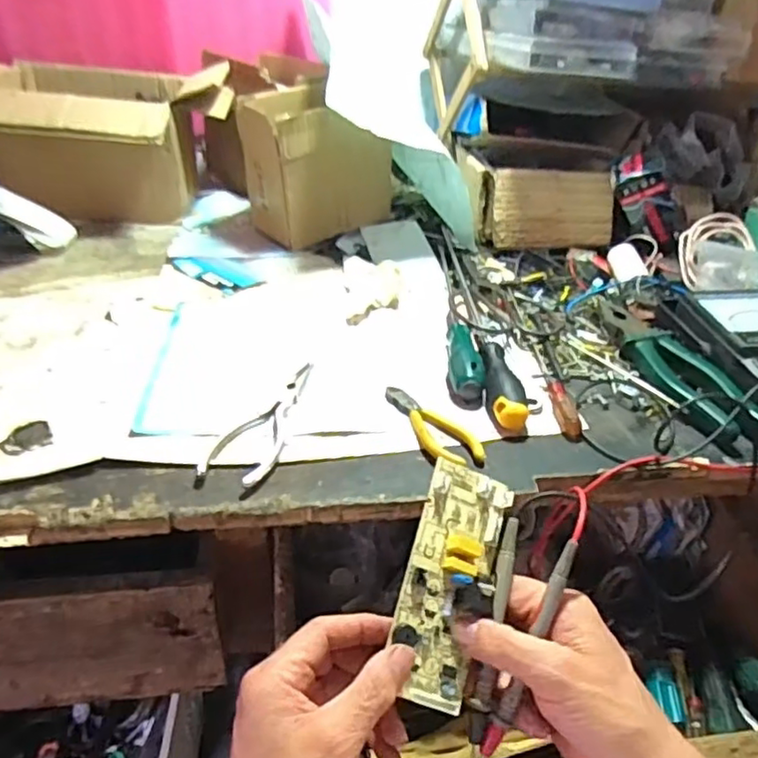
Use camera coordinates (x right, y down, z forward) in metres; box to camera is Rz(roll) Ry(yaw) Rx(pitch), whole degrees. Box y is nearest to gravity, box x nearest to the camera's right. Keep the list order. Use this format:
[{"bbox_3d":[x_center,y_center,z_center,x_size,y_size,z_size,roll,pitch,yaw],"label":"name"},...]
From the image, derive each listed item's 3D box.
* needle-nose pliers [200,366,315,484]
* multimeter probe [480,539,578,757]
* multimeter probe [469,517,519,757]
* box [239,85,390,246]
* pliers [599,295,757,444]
[{"bbox_3d":[-0.084,0.028,0.489,0.047,0.007,0.147,13,35,11],"label":"needle-nose pliers"},{"bbox_3d":[0.084,0.164,0.369,0.011,0.007,0.149,23,82,25],"label":"multimeter probe"},{"bbox_3d":[0.068,0.158,0.381,0.012,0.012,0.150,11,70,9],"label":"multimeter probe"},{"bbox_3d":[-0.069,-0.240,0.721,0.155,0.141,0.085,-19,41,-30],"label":"box"},{"bbox_3d":[0.255,-0.019,0.572,0.059,0.026,0.210,-3,35,-11],"label":"pliers"}]

